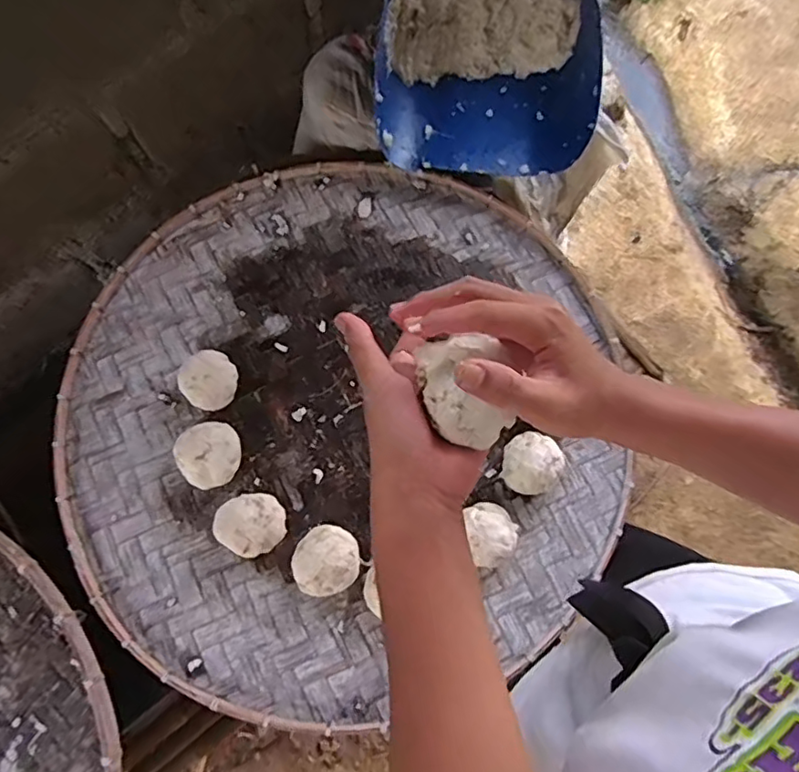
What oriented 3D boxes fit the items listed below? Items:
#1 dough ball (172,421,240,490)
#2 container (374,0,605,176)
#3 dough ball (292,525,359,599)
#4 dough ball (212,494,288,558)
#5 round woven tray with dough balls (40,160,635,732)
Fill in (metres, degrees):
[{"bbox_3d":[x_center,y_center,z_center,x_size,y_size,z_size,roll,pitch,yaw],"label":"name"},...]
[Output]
[{"bbox_3d":[-0.237,0.086,0.742,0.074,0.048,0.079,0,77,-1],"label":"dough ball"},{"bbox_3d":[0.121,-0.467,0.851,0.302,0.137,0.327,2,77,0],"label":"container"},{"bbox_3d":[-0.085,0.207,0.697,0.072,0.056,0.079,0,77,-1],"label":"dough ball"},{"bbox_3d":[-0.180,0.166,0.712,0.083,0.052,0.073,-23,78,-6],"label":"dough ball"},{"bbox_3d":[-0.071,0.029,0.757,0.718,0.064,0.708,0,77,-1],"label":"round woven tray with dough balls"}]

